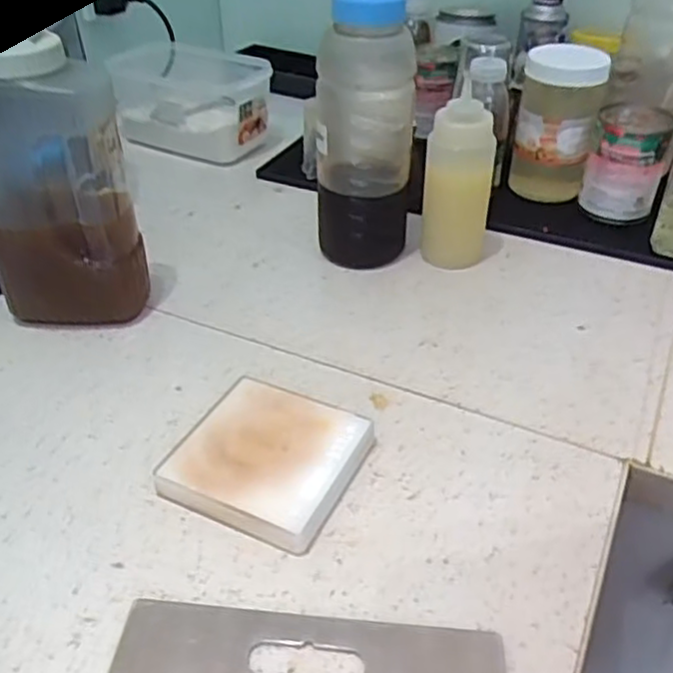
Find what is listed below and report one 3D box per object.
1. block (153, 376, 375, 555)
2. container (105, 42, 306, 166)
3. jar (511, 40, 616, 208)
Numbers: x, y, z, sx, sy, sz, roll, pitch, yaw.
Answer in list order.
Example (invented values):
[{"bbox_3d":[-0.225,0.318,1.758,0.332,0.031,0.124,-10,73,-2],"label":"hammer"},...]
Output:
[{"bbox_3d":[-0.050,0.092,0.533,0.123,0.025,0.120,17,41,19],"label":"block"},{"bbox_3d":[-0.193,-0.328,0.989,0.233,0.113,0.137,7,39,8],"label":"container"},{"bbox_3d":[0.262,-0.252,0.845,0.091,0.166,0.085,10,39,11],"label":"jar"}]

